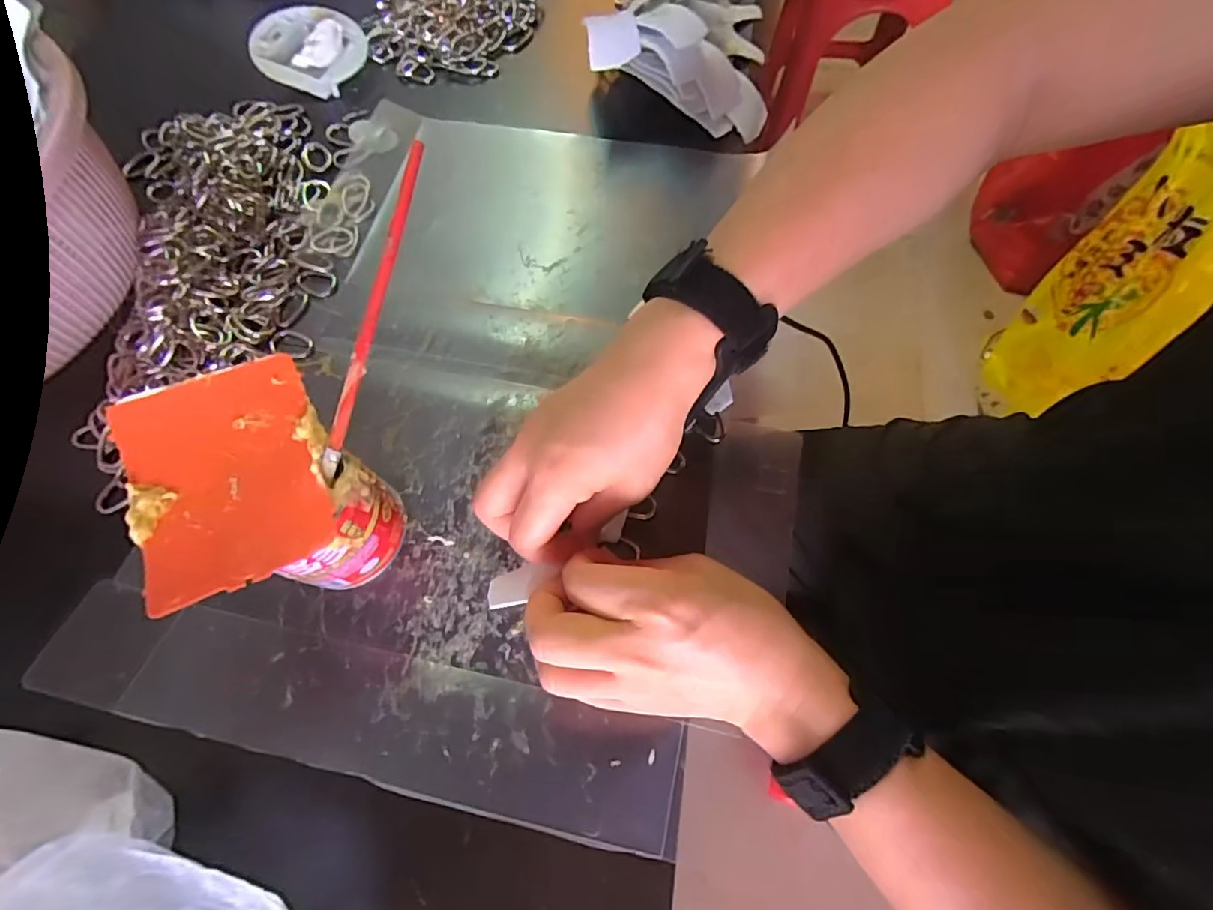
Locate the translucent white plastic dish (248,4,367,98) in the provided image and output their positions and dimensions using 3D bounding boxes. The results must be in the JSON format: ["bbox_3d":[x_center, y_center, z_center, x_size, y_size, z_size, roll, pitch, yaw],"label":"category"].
[{"bbox_3d":[-0.244,-0.330,0.442,0.076,0.027,0.076,-1,68,2],"label":"translucent white plastic dish"}]

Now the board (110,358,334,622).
[{"bbox_3d":[-0.166,0.008,0.240,0.080,0.010,0.098,-24,74,-9],"label":"board"}]

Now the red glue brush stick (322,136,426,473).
[{"bbox_3d":[-0.106,-0.069,0.252,0.006,0.007,0.161,12,83,5],"label":"red glue brush stick"}]

